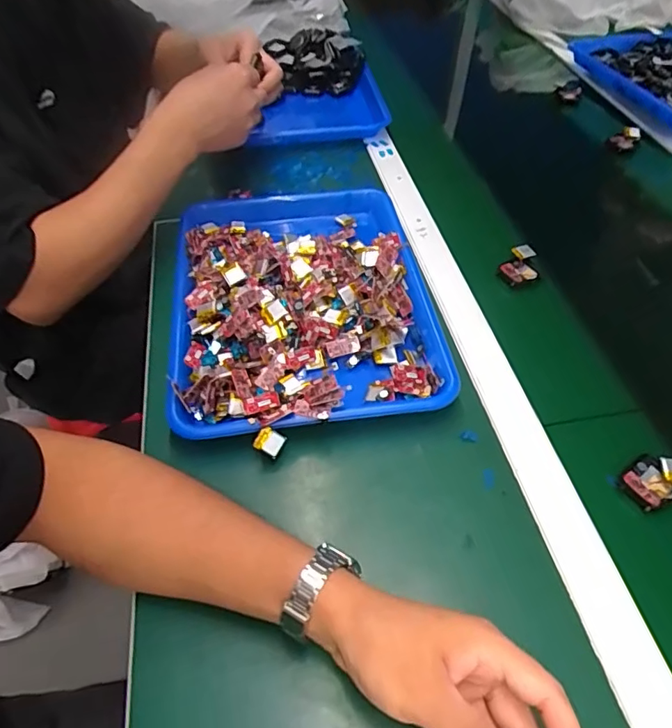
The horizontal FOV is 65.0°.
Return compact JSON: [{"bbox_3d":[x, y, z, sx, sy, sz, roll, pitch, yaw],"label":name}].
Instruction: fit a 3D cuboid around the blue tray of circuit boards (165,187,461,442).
[{"bbox_3d":[-0.035,-0.075,0.541,0.259,0.049,0.337,-6,50,-7],"label":"blue tray of circuit boards"}]

